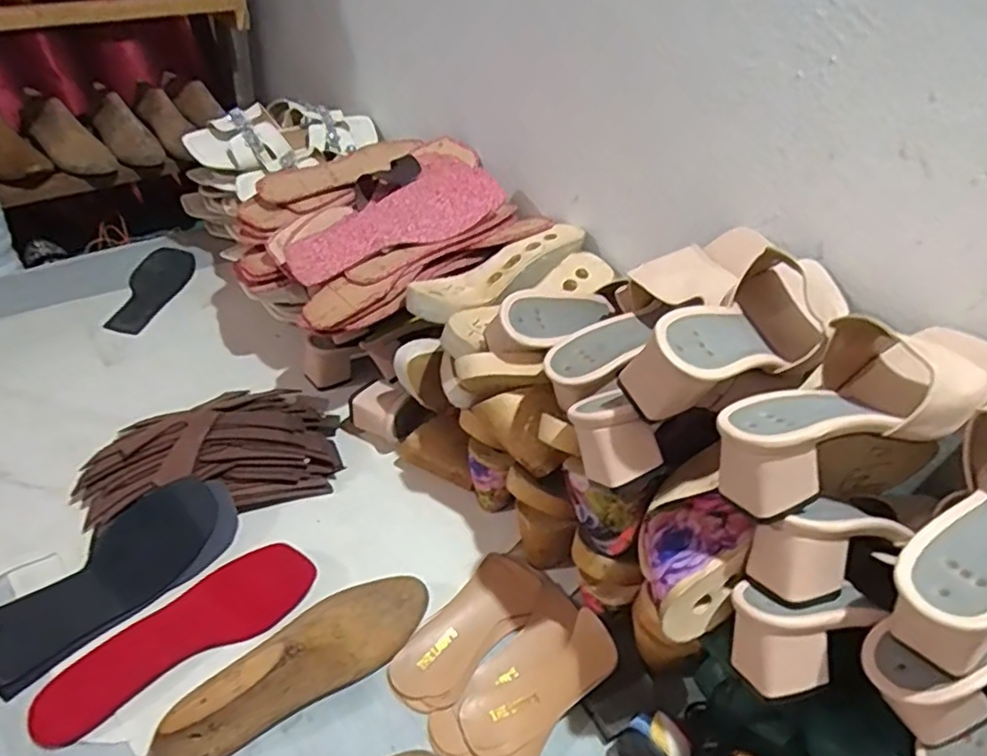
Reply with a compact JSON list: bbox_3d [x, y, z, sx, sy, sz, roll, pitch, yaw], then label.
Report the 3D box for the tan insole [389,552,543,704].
[{"bbox_3d":[-0.022,0.235,0.604,0.062,0.013,0.163,32,48,24],"label":"tan insole"}]

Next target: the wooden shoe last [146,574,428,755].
[{"bbox_3d":[-0.165,0.229,0.532,0.237,0.075,0.072,-25,52,-30],"label":"wooden shoe last"}]

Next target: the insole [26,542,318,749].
[{"bbox_3d":[-0.274,0.222,0.561,0.230,0.010,0.074,-26,59,-32],"label":"insole"}]

